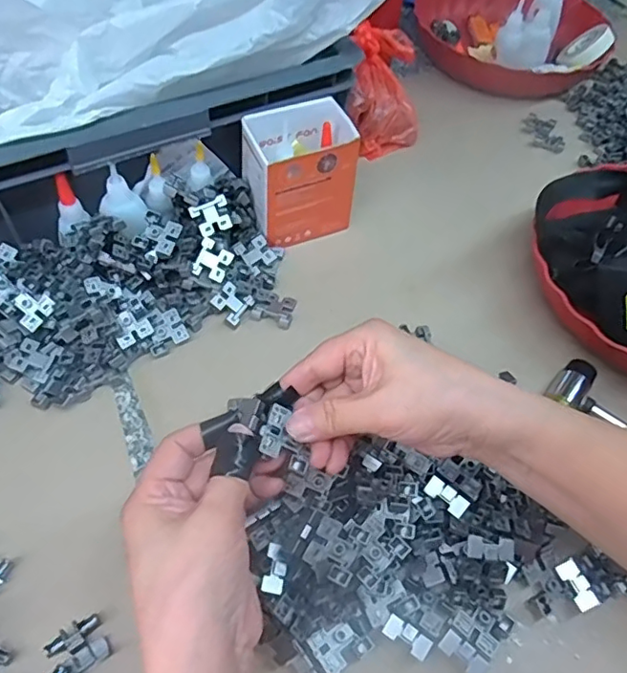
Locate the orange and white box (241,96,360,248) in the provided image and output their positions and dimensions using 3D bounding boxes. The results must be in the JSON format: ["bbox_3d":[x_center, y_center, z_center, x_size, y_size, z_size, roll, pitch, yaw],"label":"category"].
[{"bbox_3d":[-0.013,-0.141,0.499,0.090,0.098,0.067,-21,59,-18],"label":"orange and white box"}]

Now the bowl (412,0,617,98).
[{"bbox_3d":[0.246,-0.377,0.699,0.218,0.068,0.223,2,55,-3],"label":"bowl"}]

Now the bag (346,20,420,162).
[{"bbox_3d":[0.073,-0.261,0.598,0.075,0.084,0.114,3,55,-3],"label":"bag"}]

